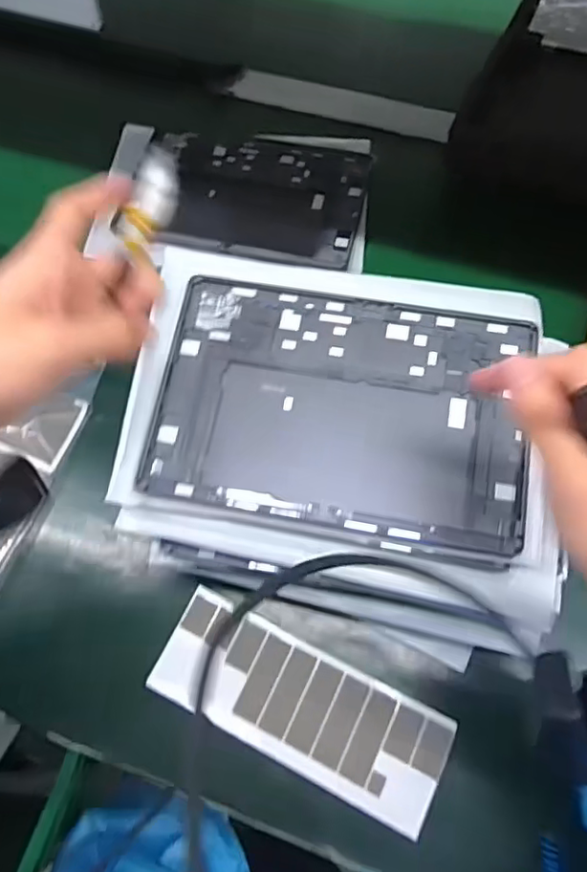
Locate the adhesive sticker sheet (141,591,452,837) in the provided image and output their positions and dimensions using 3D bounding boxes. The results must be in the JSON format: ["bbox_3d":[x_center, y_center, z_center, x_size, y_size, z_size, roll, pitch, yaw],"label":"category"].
[{"bbox_3d":[0.004,0.200,0.438,0.217,0.005,0.081,25,71,11],"label":"adhesive sticker sheet"}]

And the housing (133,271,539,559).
[{"bbox_3d":[0.033,-0.021,0.409,0.251,0.006,0.166,9,74,5],"label":"housing"}]

